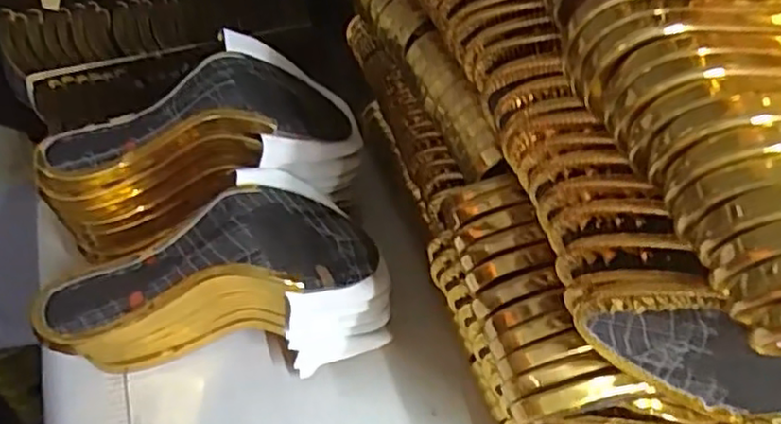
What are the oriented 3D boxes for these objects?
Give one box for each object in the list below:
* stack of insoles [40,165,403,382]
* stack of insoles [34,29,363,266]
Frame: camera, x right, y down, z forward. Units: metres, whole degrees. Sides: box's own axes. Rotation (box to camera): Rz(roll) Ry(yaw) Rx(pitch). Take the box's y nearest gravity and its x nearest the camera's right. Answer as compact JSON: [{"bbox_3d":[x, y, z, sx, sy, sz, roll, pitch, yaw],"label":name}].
[{"bbox_3d":[-0.118,0.057,0.482,0.228,0.133,0.105,-12,55,-15],"label":"stack of insoles"},{"bbox_3d":[-0.143,-0.049,0.515,0.228,0.104,0.112,-22,57,-4],"label":"stack of insoles"}]

